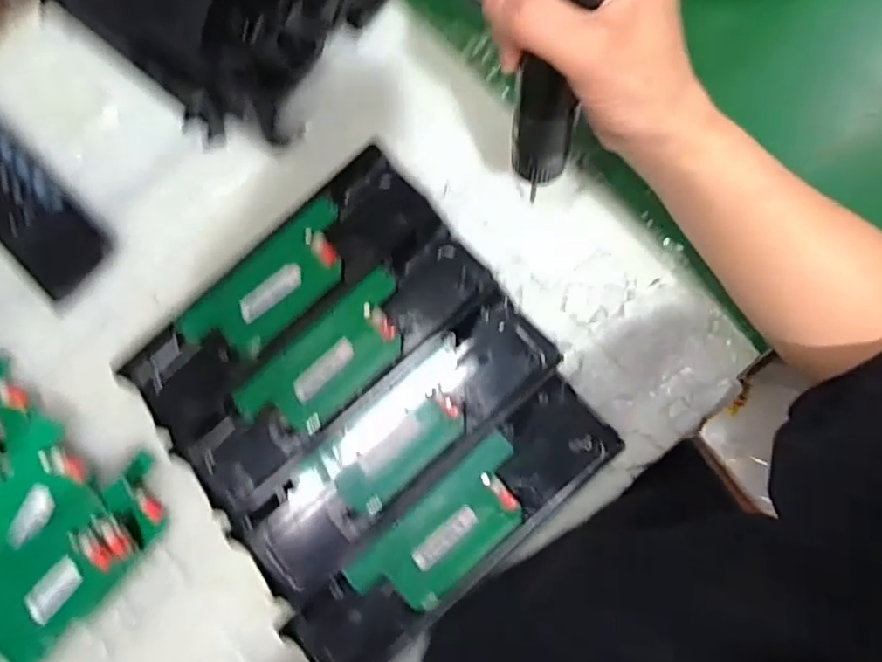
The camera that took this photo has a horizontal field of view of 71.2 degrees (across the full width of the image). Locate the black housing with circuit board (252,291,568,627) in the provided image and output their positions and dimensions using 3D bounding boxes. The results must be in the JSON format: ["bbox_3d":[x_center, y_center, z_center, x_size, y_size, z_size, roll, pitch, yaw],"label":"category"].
[{"bbox_3d":[-0.027,0.077,0.418,0.239,0.011,0.067,-43,81,-1],"label":"black housing with circuit board"}]

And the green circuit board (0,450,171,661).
[{"bbox_3d":[-0.264,0.163,0.416,0.068,0.034,0.177,41,88,9],"label":"green circuit board"}]

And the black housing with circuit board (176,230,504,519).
[{"bbox_3d":[-0.071,0.026,0.428,0.241,0.011,0.064,-40,81,-1],"label":"black housing with circuit board"}]

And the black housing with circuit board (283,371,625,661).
[{"bbox_3d":[0.010,0.134,0.405,0.242,0.014,0.064,-43,81,-1],"label":"black housing with circuit board"}]

